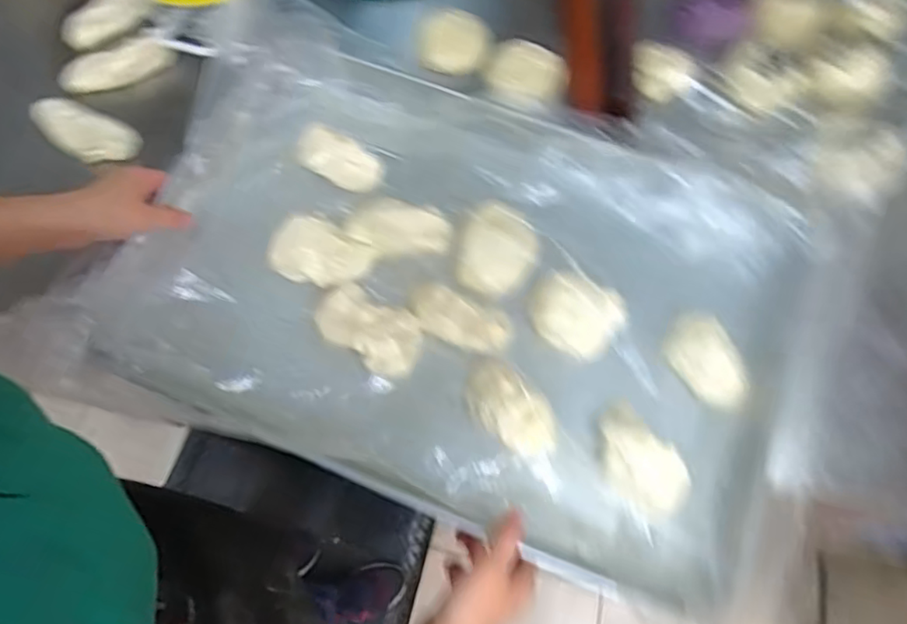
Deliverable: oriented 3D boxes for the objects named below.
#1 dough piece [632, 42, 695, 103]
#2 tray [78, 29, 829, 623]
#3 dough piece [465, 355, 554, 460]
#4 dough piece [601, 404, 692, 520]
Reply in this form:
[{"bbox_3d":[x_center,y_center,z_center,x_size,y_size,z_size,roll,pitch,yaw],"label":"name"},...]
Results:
[{"bbox_3d":[0.235,-0.274,0.699,0.070,0.031,0.051,31,70,11],"label":"dough piece"},{"bbox_3d":[0.003,-0.029,0.576,0.600,0.054,0.400,21,68,7],"label":"tray"},{"bbox_3d":[0.049,0.084,0.532,0.093,0.016,0.055,42,72,15],"label":"dough piece"},{"bbox_3d":[0.156,0.126,0.515,0.062,0.019,0.088,-39,74,-16],"label":"dough piece"}]

